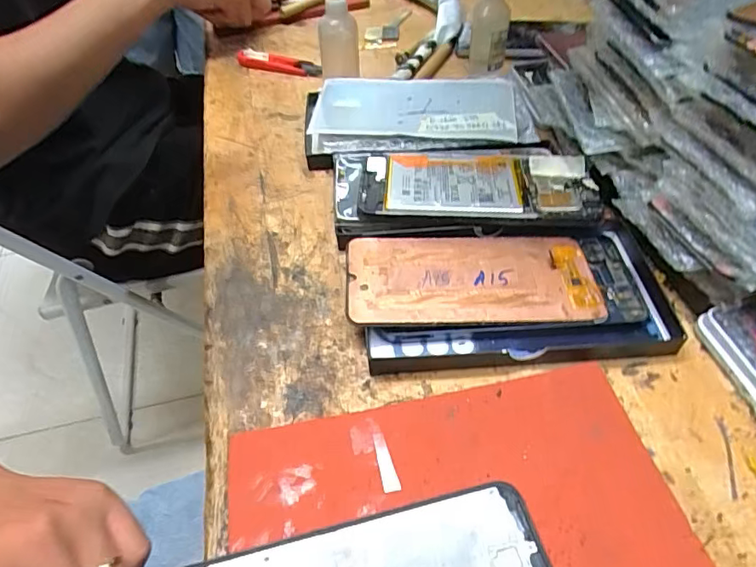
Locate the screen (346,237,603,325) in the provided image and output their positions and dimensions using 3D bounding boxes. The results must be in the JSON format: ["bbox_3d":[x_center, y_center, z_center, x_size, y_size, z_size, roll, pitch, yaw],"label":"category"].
[{"bbox_3d":[0.058,-0.004,0.317,0.150,0.004,0.070,-1,52,-2],"label":"screen"}]

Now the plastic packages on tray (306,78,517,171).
[{"bbox_3d":[0.026,-0.144,0.430,0.172,0.025,0.088,0,49,4],"label":"plastic packages on tray"}]

